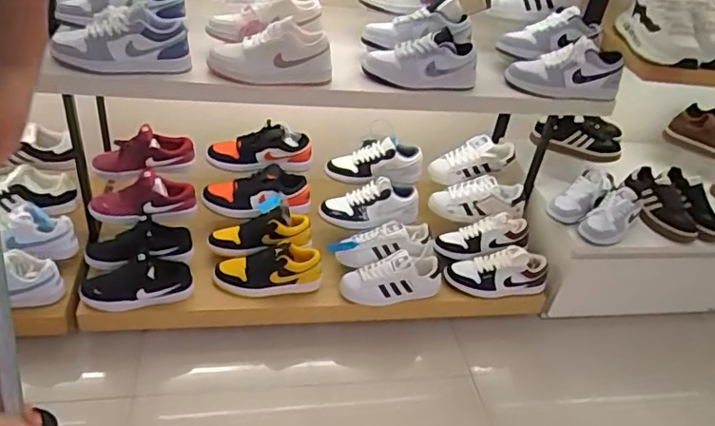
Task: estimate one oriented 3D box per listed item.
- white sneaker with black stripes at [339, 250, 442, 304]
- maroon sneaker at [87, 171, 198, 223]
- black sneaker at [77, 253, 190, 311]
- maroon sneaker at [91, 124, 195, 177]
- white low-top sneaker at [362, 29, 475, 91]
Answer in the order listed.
[{"bbox_3d":[0.085,0.172,1.444,0.258,0.086,0.119,-13,73,-5],"label":"white sneaker with black stripes"},{"bbox_3d":[-0.527,-0.033,1.389,0.249,0.100,0.107,-9,40,-22],"label":"maroon sneaker"},{"bbox_3d":[-0.509,0.162,1.298,0.242,0.093,0.085,-3,38,-15],"label":"black sneaker"},{"bbox_3d":[-0.538,-0.150,1.437,0.240,0.109,0.106,-21,45,-34],"label":"maroon sneaker"},{"bbox_3d":[0.134,-0.309,1.163,0.235,0.108,0.081,3,36,-8],"label":"white low-top sneaker"}]

